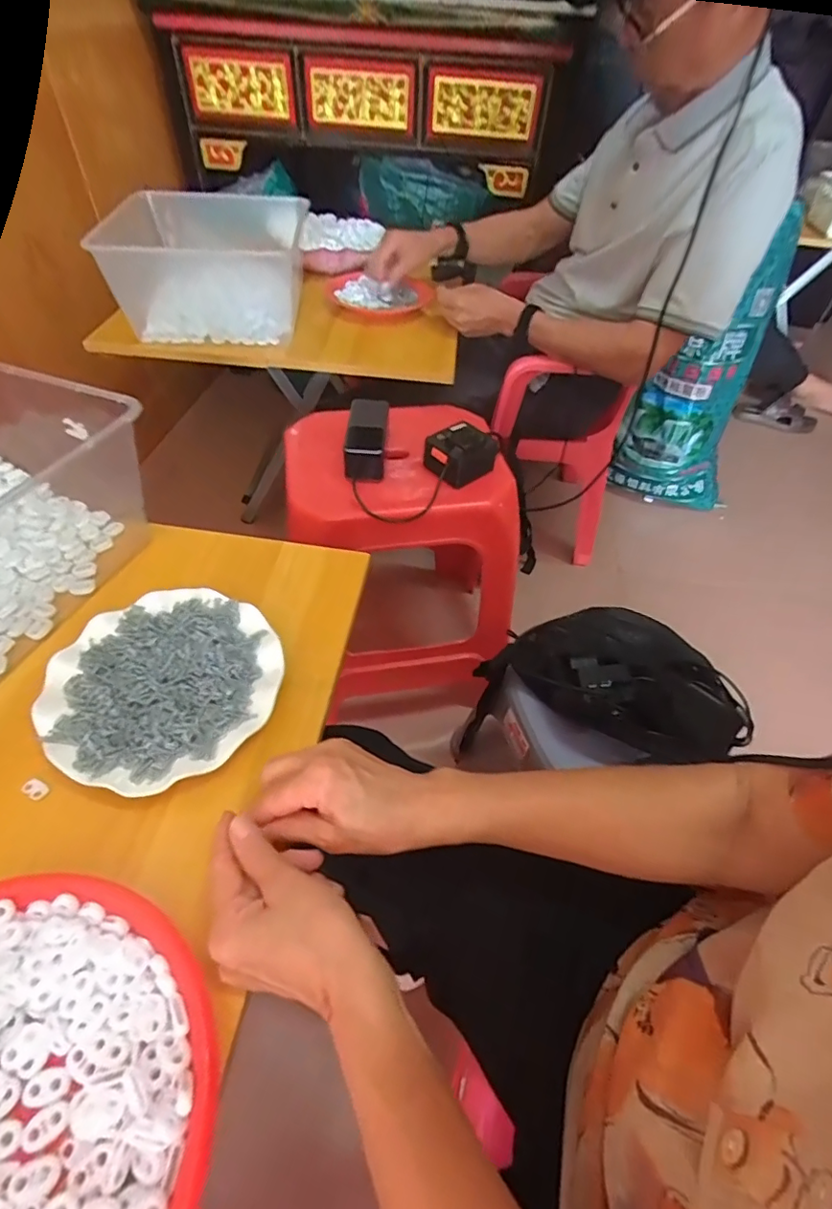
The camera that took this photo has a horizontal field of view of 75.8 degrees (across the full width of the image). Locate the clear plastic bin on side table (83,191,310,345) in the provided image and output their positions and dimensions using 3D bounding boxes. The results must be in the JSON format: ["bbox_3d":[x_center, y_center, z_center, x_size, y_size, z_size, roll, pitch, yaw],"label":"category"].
[{"bbox_3d":[-0.341,-0.583,0.906,0.276,0.136,0.357,-1,49,-5],"label":"clear plastic bin on side table"}]

